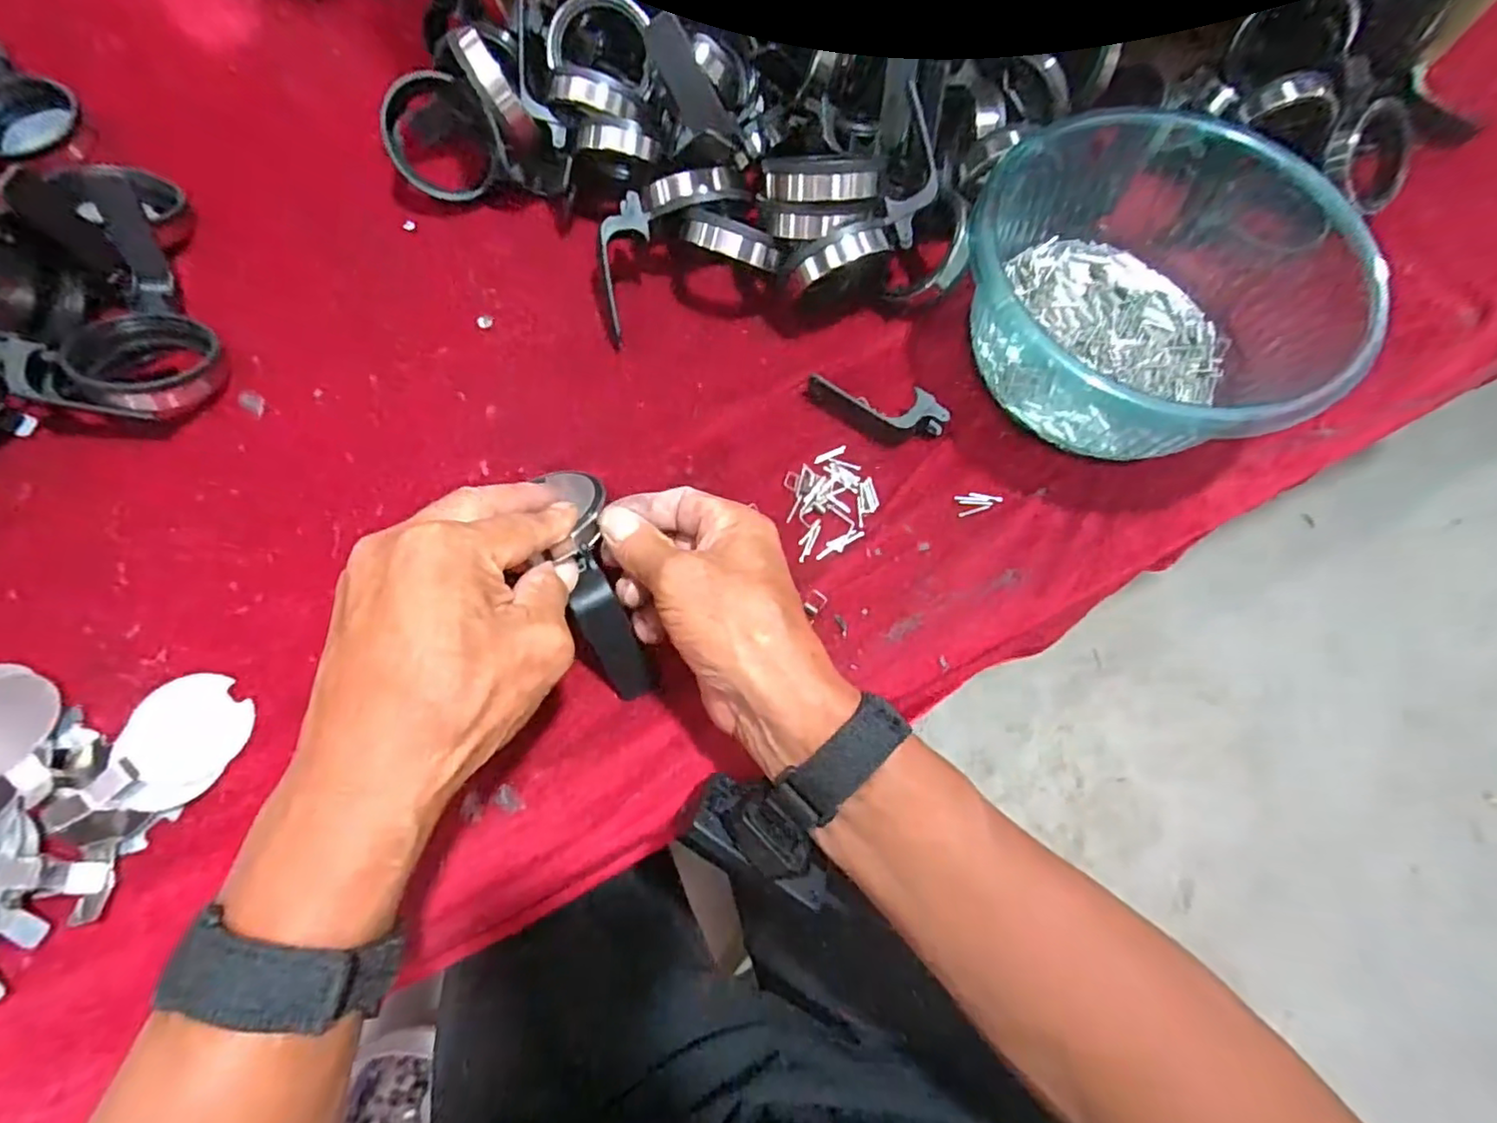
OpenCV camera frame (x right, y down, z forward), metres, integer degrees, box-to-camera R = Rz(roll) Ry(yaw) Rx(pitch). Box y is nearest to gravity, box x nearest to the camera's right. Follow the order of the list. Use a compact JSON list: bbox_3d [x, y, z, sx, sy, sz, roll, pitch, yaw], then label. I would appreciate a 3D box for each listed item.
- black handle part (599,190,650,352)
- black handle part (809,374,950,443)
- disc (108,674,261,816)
[{"bbox_3d":[-0.081,-0.185,0.401,0.026,0.020,0.092,12,99,2],"label":"black handle part"},{"bbox_3d":[0.079,-0.096,0.392,0.087,0.025,0.026,16,73,3],"label":"black handle part"},{"bbox_3d":[-0.299,0.094,0.332,0.053,0.010,0.066,26,74,6],"label":"disc"}]

